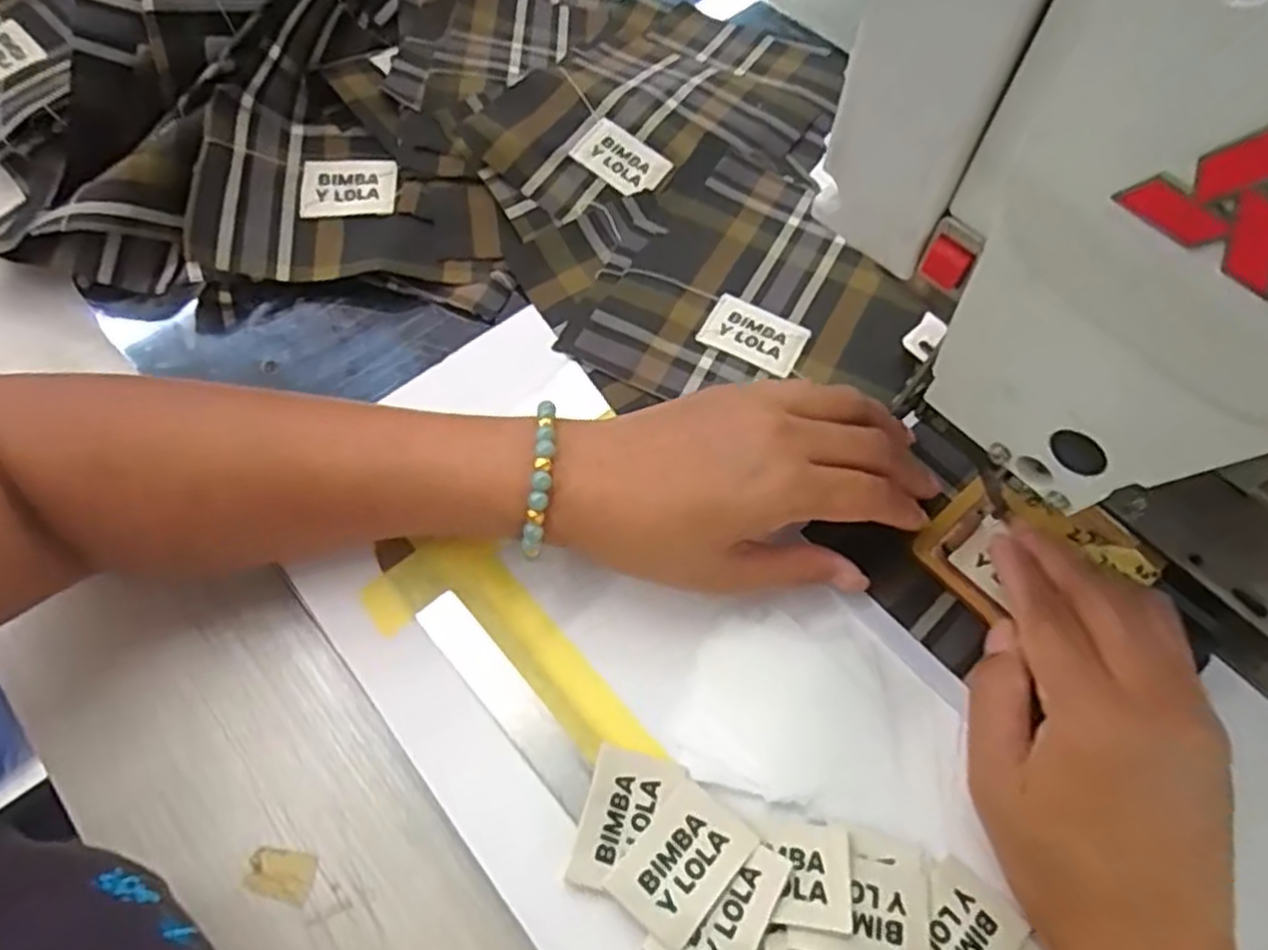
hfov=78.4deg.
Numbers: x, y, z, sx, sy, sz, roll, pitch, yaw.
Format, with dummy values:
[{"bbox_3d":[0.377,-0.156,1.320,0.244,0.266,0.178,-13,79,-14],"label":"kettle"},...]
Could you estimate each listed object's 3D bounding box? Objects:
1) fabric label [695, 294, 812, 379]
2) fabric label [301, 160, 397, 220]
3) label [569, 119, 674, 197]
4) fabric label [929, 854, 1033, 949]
[{"bbox_3d":[0.060,-0.071,0.390,0.051,0.004,0.035,25,61,12],"label":"fabric label"},{"bbox_3d":[-0.149,-0.150,0.407,0.047,0.004,0.031,-4,72,-3],"label":"fabric label"},{"bbox_3d":[-0.007,-0.178,0.438,0.048,0.004,0.037,35,67,4],"label":"label"},{"bbox_3d":[0.113,0.160,0.269,0.043,0.009,0.033,-40,70,-14],"label":"fabric label"}]

